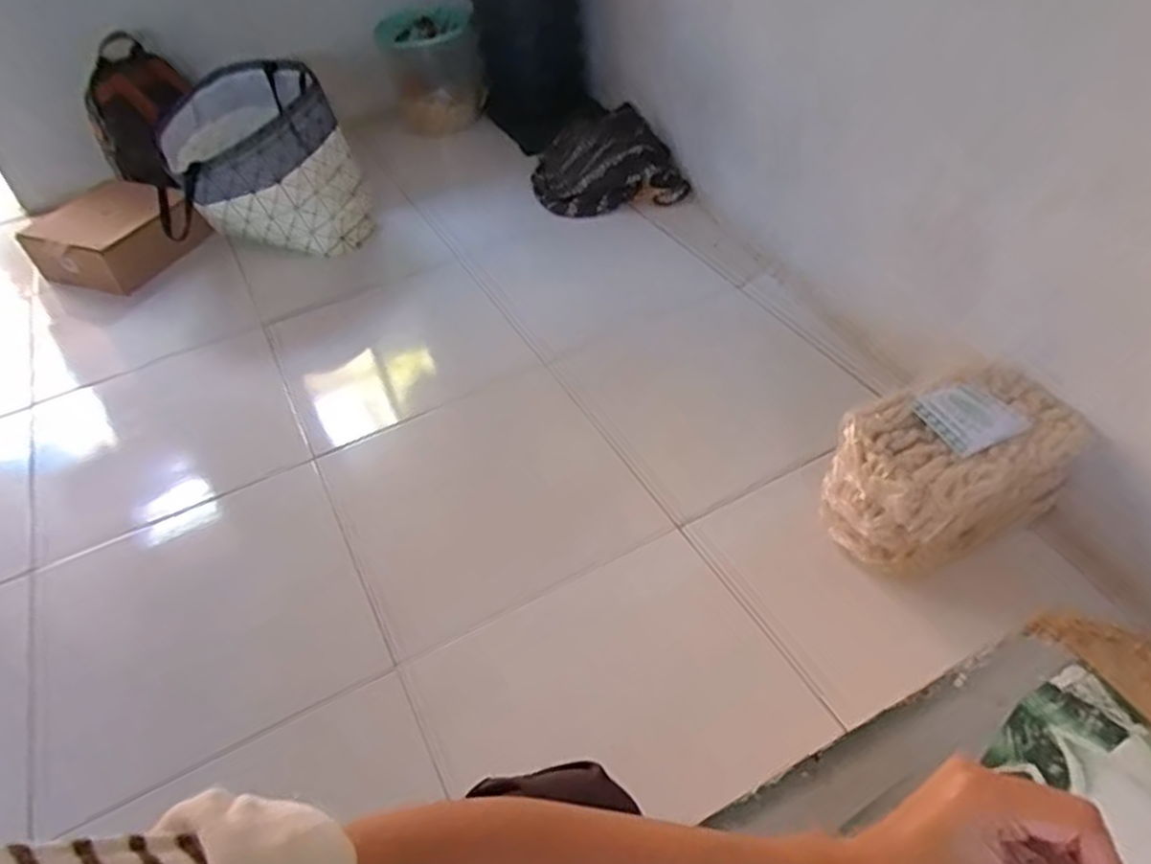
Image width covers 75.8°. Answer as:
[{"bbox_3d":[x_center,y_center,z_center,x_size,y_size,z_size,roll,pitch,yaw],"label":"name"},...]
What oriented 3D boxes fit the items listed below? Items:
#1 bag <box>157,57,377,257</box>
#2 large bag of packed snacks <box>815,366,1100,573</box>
[{"bbox_3d":[-0.666,-0.543,1.564,0.375,0.322,0.342,33,57,33],"label":"bag"},{"bbox_3d":[0.440,0.045,0.891,0.251,0.161,0.150,-22,47,-14],"label":"large bag of packed snacks"}]

